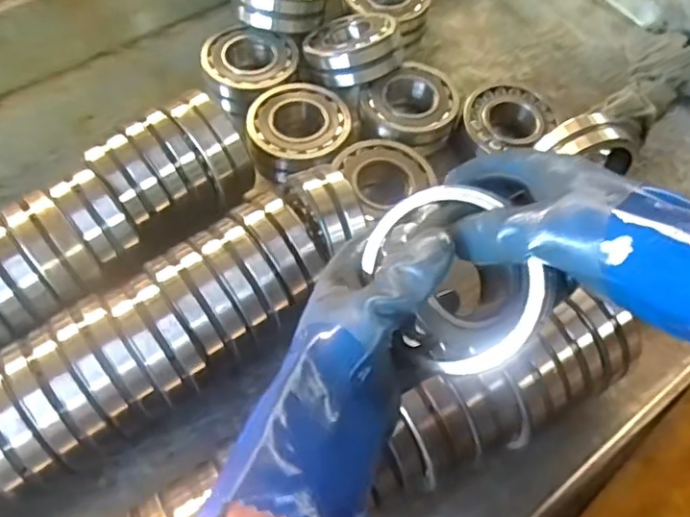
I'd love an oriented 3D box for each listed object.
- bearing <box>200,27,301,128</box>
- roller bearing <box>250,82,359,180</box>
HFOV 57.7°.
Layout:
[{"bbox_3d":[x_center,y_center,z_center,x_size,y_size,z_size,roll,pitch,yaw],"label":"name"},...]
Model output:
[{"bbox_3d":[-0.121,-0.228,0.764,0.114,0.044,0.118,1,60,-2],"label":"bearing"},{"bbox_3d":[-0.049,-0.151,0.722,0.116,0.046,0.128,14,60,6],"label":"roller bearing"}]

